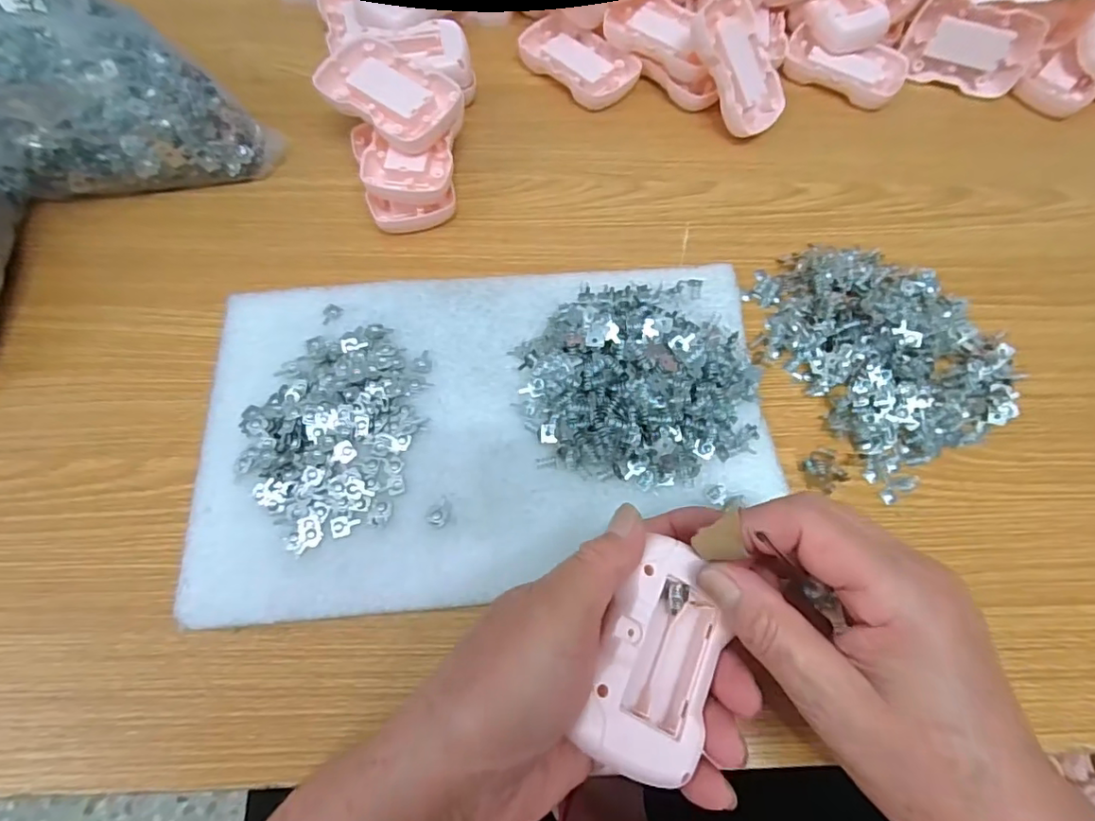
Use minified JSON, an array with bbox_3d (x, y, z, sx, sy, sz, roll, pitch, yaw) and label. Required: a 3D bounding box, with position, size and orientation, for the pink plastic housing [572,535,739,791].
[{"bbox_3d":[0.044,0.096,0.217,0.042,0.022,0.083,23,66,9],"label":"pink plastic housing"}]

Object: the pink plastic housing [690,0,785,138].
[{"bbox_3d":[0.134,-0.239,0.388,0.054,0.015,0.088,-42,114,-18],"label":"pink plastic housing"}]

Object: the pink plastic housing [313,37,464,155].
[{"bbox_3d":[-0.100,-0.199,0.351,0.087,0.014,0.053,33,79,9],"label":"pink plastic housing"}]

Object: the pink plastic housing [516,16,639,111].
[{"bbox_3d":[0.020,-0.261,0.416,0.087,0.017,0.050,37,69,14],"label":"pink plastic housing"}]

